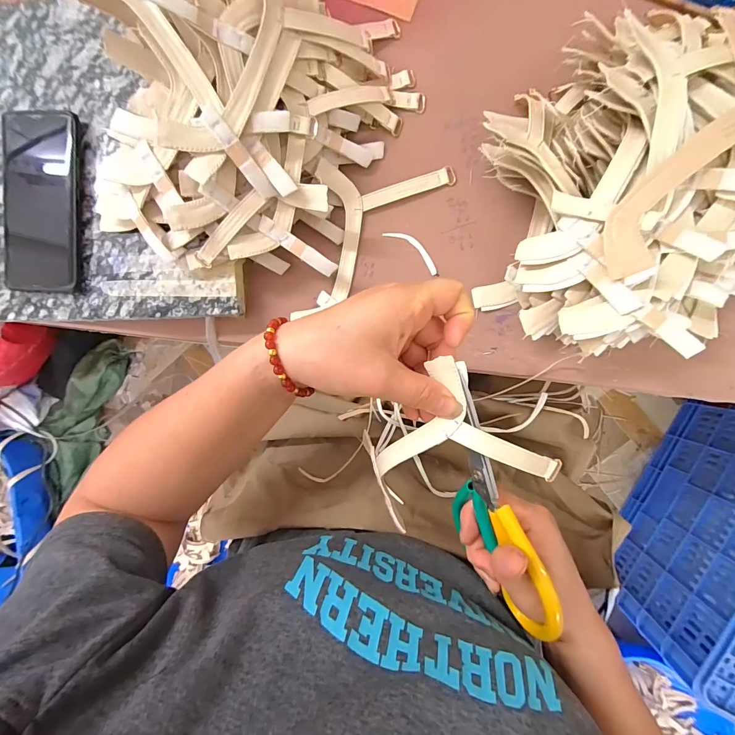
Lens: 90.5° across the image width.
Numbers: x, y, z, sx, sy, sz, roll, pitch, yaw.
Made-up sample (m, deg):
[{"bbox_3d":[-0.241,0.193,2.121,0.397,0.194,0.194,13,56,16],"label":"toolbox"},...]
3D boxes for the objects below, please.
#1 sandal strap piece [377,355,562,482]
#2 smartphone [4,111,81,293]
[{"bbox_3d":[0.067,0.036,0.240,0.120,0.033,0.080,-1,93,7],"label":"sandal strap piece"},{"bbox_3d":[-0.308,-0.154,0.339,0.078,0.015,0.162,6,93,7],"label":"smartphone"}]

